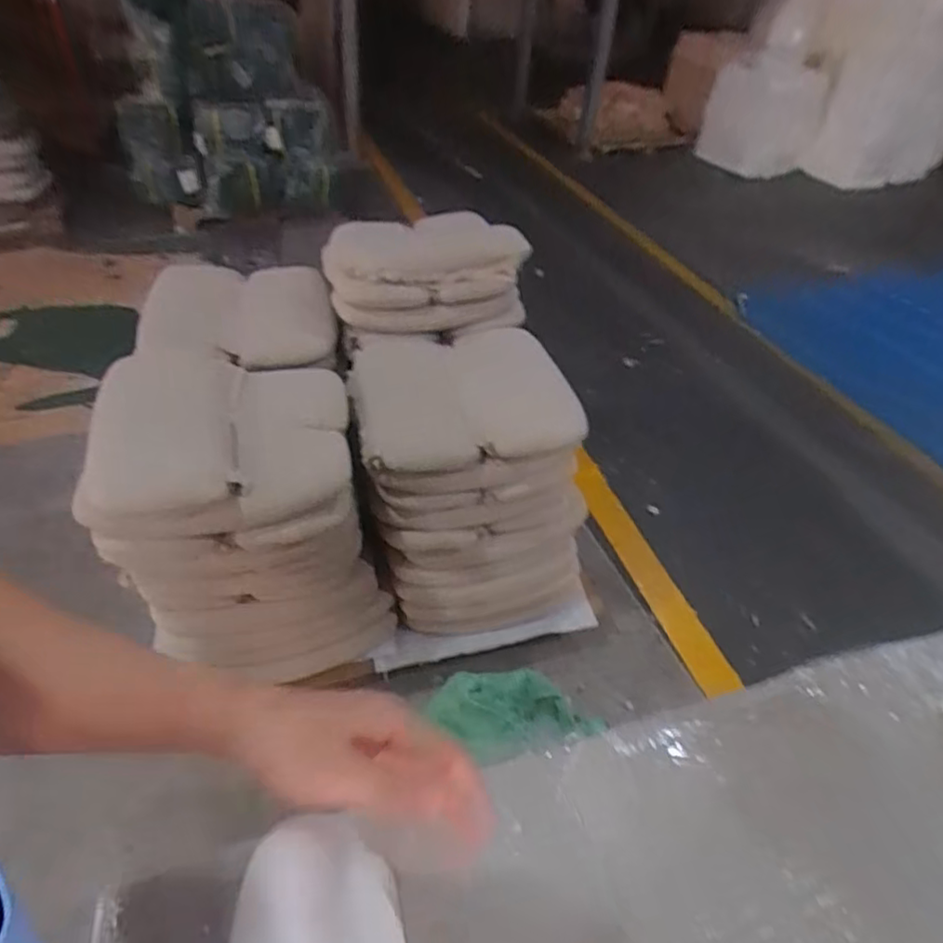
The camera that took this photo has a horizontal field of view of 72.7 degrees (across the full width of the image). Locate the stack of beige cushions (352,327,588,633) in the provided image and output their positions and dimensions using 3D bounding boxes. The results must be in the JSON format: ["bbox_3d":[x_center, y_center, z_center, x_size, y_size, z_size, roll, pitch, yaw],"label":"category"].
[{"bbox_3d":[-0.003,-0.004,1.571,0.519,0.502,0.551,-2,41,-7],"label":"stack of beige cushions"}]

